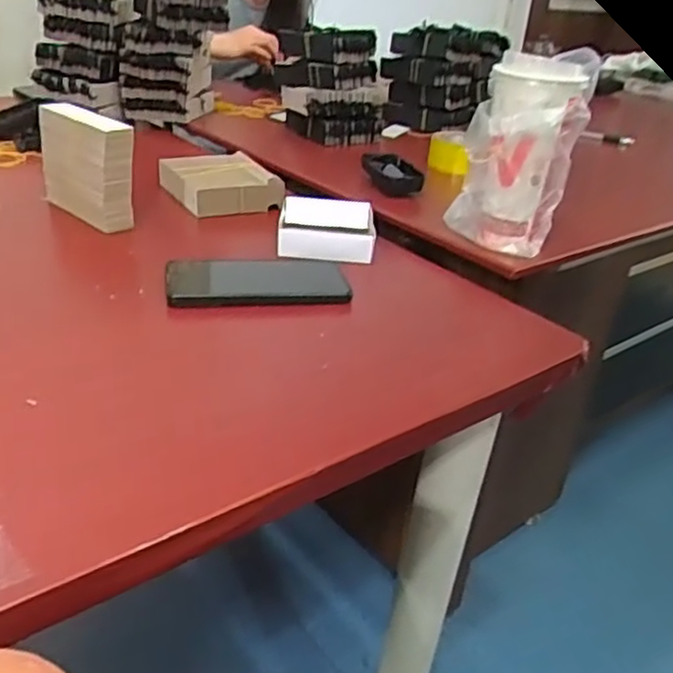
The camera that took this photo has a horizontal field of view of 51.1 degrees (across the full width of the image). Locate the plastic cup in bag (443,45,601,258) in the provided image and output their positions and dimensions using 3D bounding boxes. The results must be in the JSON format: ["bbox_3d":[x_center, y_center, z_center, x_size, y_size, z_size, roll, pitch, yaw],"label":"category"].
[{"bbox_3d":[0.170,-0.175,0.681,0.080,0.180,0.094,-1,30,-12],"label":"plastic cup in bag"}]

